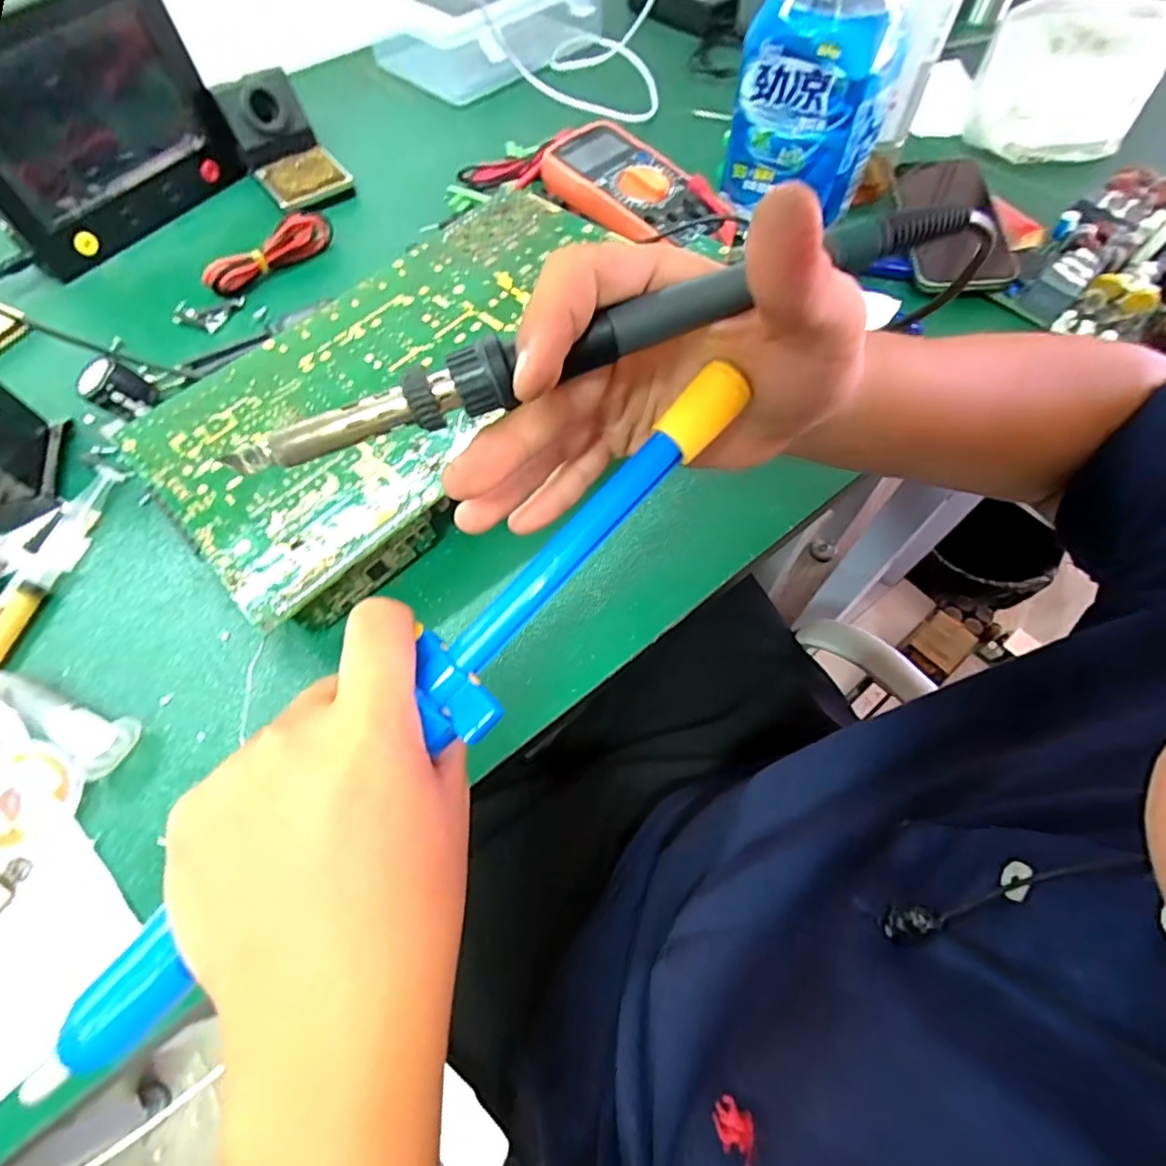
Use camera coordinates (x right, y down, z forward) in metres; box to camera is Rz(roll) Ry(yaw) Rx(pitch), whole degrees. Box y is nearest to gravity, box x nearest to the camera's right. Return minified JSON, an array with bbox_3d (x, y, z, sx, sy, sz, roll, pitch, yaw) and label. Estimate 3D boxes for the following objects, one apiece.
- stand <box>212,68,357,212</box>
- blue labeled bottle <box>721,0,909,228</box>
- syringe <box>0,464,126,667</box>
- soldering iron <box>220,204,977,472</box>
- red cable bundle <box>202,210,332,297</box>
[{"bbox_3d":[-0.270,-0.398,0.520,0.069,0.072,0.118,-34,67,-16],"label":"stand"},{"bbox_3d":[0.163,-0.350,0.396,0.093,0.184,0.080,32,67,16],"label":"blue labeled bottle"},{"bbox_3d":[-0.324,-0.011,0.343,0.022,0.015,0.148,4,62,3],"label":"syringe"},{"bbox_3d":[0.008,-0.075,0.172,0.234,0.016,0.014,-20,62,-1],"label":"soldering iron"},{"bbox_3d":[-0.260,-0.273,0.476,0.110,0.030,0.027,-37,68,-17],"label":"red cable bundle"}]

